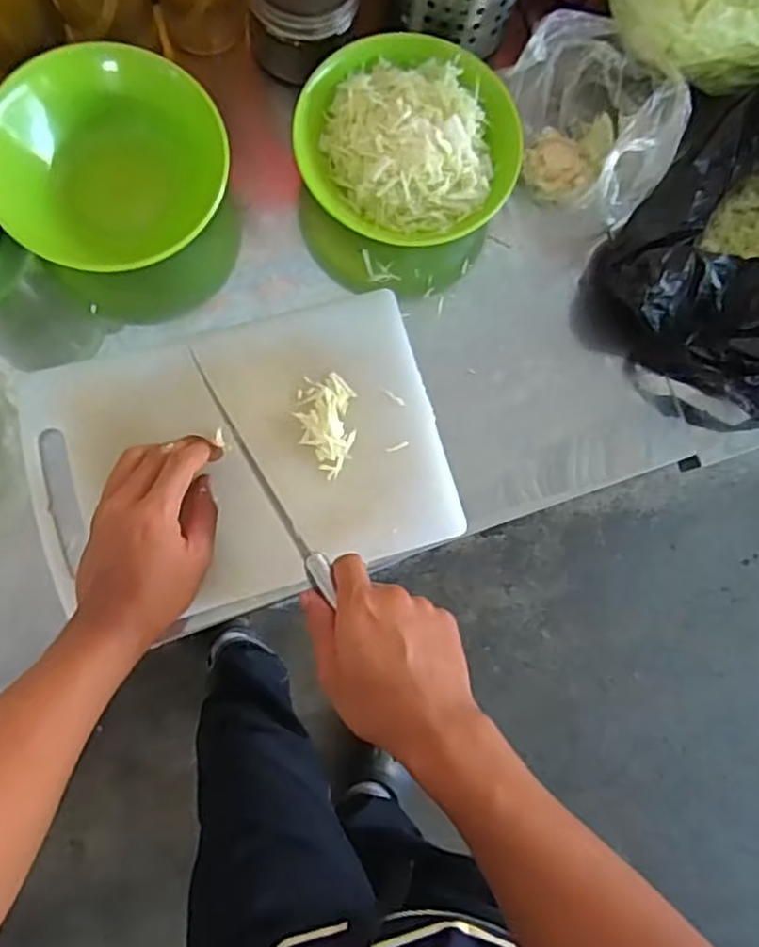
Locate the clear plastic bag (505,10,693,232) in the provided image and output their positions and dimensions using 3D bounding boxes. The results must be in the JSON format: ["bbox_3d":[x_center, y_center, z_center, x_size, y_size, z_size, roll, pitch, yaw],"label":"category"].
[{"bbox_3d":[0.166,-0.270,0.555,0.114,0.087,0.148,-1,82,-7],"label":"clear plastic bag"}]

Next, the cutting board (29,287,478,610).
[{"bbox_3d":[-0.102,-0.012,0.536,0.298,0.022,0.204,-17,84,-6],"label":"cutting board"}]

